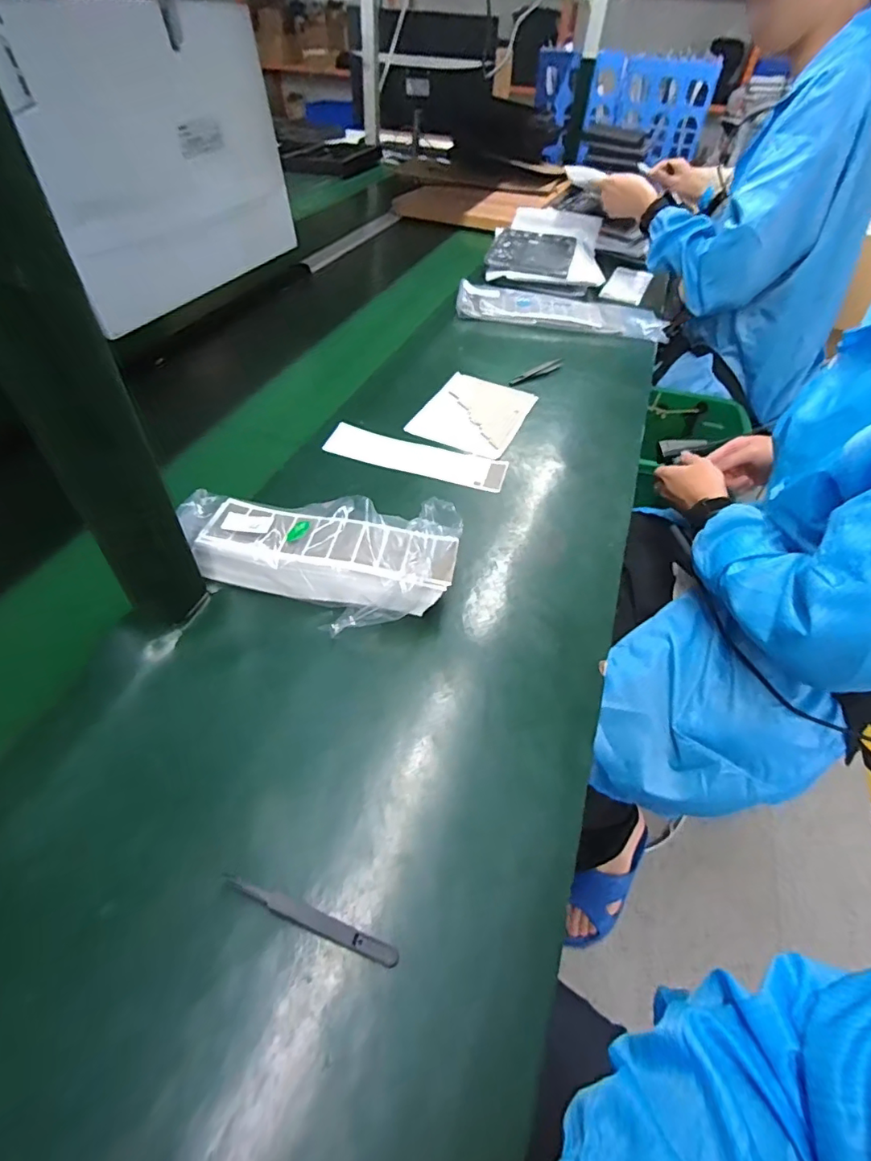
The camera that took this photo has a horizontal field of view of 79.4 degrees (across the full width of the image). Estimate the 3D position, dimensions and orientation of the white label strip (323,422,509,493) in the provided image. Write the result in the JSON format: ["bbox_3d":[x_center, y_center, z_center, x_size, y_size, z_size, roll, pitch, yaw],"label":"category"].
[{"bbox_3d":[-0.022,-0.150,0.635,0.215,0.008,0.061,15,50,6],"label":"white label strip"}]

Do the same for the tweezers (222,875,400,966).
[{"bbox_3d":[-0.075,0.200,0.312,0.111,0.007,0.011,17,50,11],"label":"tweezers"}]

